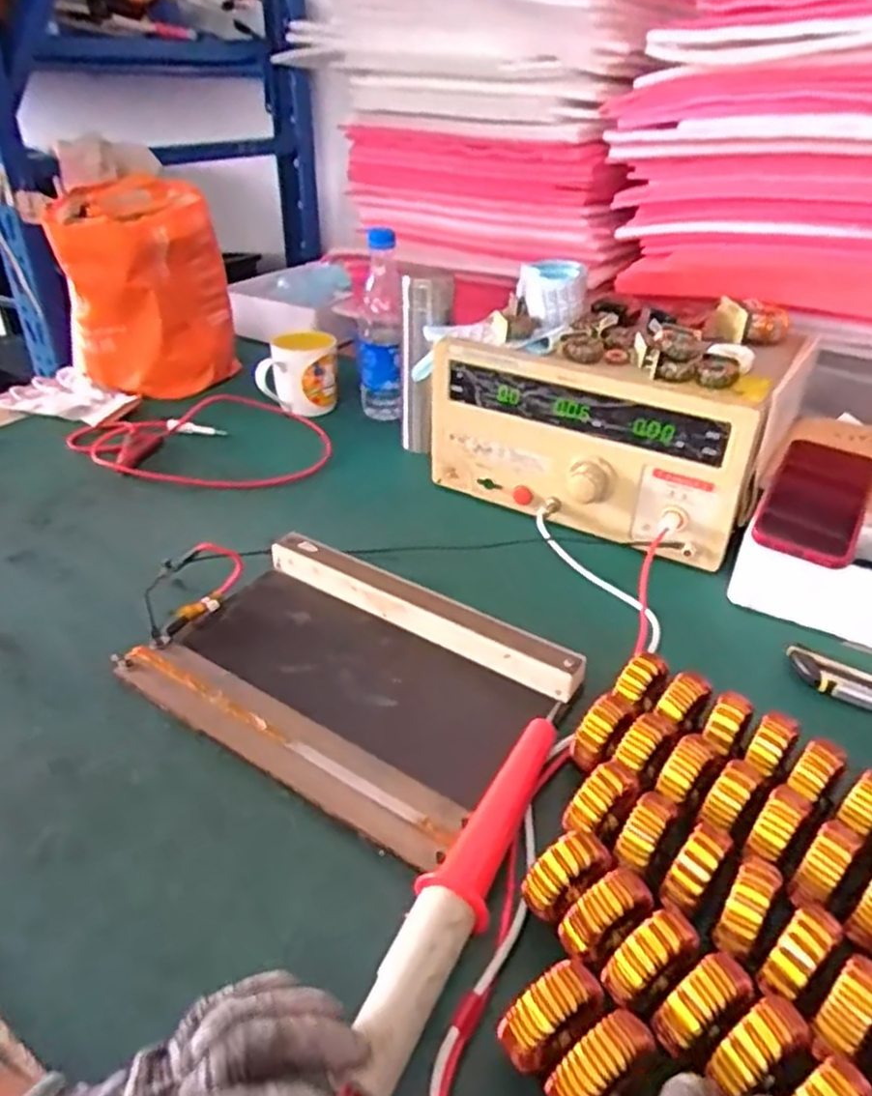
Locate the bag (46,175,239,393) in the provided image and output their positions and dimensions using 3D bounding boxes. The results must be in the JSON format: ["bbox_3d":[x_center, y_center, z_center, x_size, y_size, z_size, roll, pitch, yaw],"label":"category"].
[{"bbox_3d":[-0.381,-0.336,0.986,0.200,0.237,0.159,-11,37,-18],"label":"bag"}]

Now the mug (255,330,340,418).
[{"bbox_3d":[-0.182,-0.230,0.964,0.102,0.102,0.071,-8,36,-14],"label":"mug"}]

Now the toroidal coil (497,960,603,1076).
[{"bbox_3d":[0.054,0.223,0.344,0.047,0.047,0.023,-19,40,-28],"label":"toroidal coil"}]

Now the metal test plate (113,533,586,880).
[{"bbox_3d":[-0.067,0.090,0.553,0.298,0.034,0.196,22,39,26],"label":"metal test plate"}]

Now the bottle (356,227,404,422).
[{"bbox_3d":[-0.077,-0.268,0.925,0.063,0.234,0.077,-2,35,-6],"label":"bottle"}]

